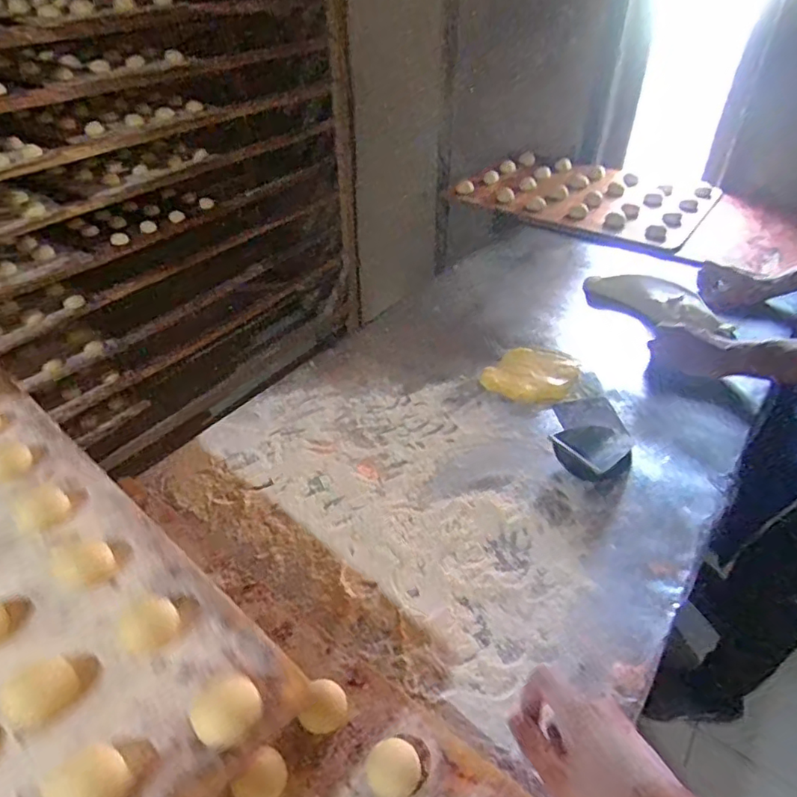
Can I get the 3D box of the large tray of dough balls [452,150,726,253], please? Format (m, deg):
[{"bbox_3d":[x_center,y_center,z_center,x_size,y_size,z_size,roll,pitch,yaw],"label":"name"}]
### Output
[{"bbox_3d":[0.467,-0.524,1.432,0.584,0.062,0.399,25,47,27],"label":"large tray of dough balls"}]

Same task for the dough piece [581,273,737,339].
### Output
[{"bbox_3d":[0.477,-0.181,1.052,0.260,0.049,0.071,24,47,25],"label":"dough piece"}]

